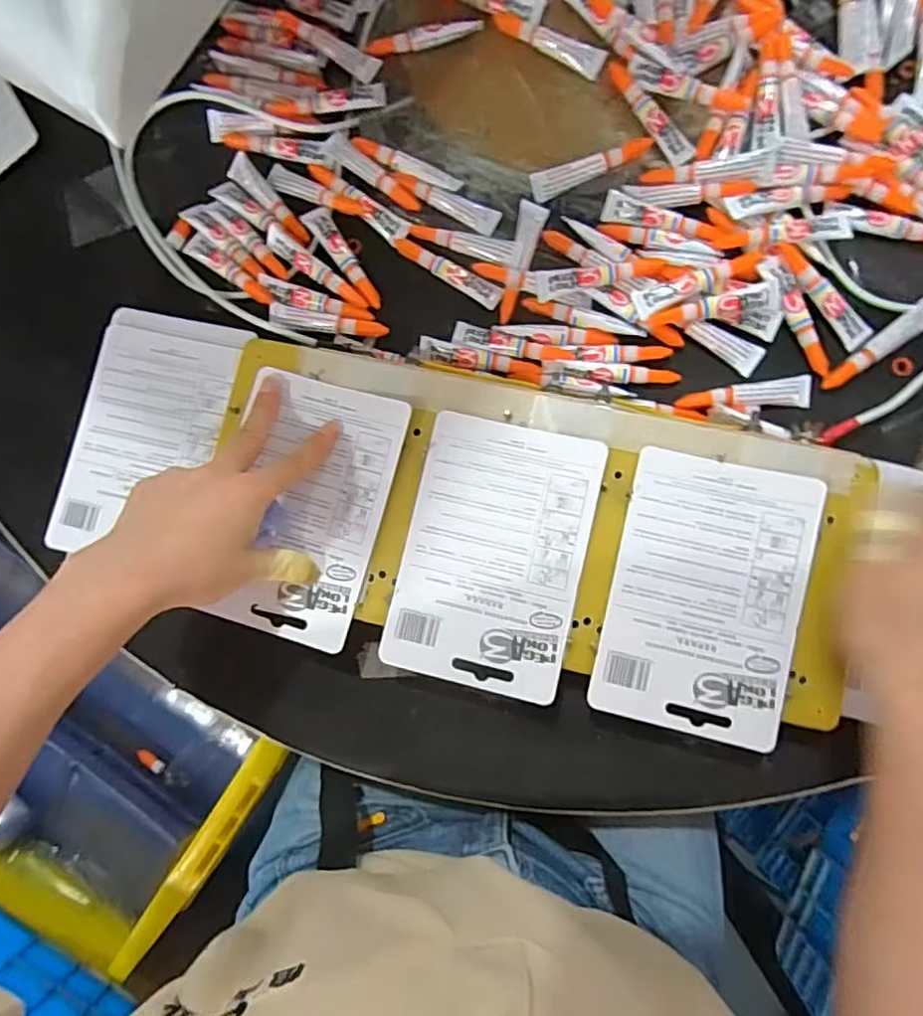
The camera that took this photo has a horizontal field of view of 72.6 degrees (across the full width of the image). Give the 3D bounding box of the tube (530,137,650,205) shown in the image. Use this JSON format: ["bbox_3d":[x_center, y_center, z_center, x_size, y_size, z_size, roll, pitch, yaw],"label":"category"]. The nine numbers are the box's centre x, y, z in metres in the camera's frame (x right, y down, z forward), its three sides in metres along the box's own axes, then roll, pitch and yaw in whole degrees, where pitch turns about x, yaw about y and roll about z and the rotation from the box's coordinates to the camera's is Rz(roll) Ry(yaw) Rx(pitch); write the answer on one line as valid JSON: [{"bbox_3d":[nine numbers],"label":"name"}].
[{"bbox_3d":[0.094,-0.245,0.449,0.088,0.012,0.016,-20,83,2],"label":"tube"}]

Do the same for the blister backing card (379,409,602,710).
[{"bbox_3d":[0.020,0.029,0.396,0.112,0.004,0.164,12,85,8],"label":"blister backing card"}]

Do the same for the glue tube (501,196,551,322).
[{"bbox_3d":[0.044,-0.177,0.445,0.019,0.018,0.086,11,85,5],"label":"glue tube"}]

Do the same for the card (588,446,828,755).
[{"bbox_3d":[0.148,0.052,0.379,0.111,0.007,0.164,12,85,5],"label":"card"}]

